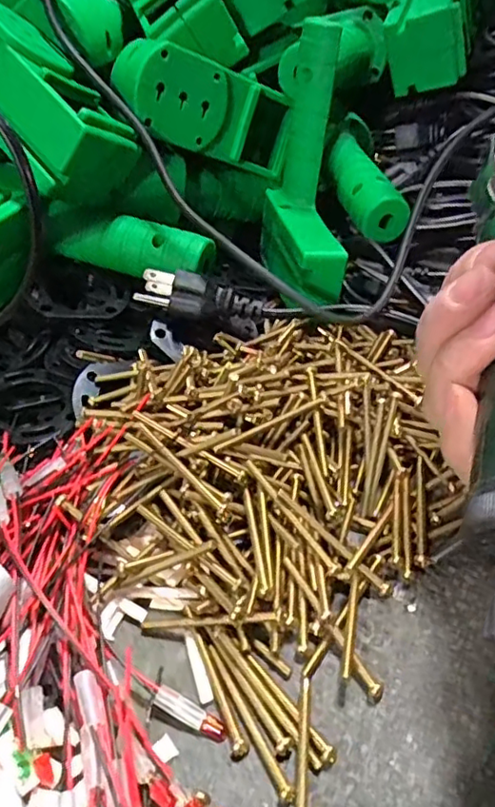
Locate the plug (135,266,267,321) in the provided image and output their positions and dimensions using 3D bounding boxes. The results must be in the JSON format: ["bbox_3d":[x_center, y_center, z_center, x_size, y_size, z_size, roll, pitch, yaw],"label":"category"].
[{"bbox_3d":[-0.026,-0.058,0.331,0.068,0.028,0.014,5,42,9],"label":"plug"}]

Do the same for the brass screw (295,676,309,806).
[{"bbox_3d":[0.018,0.117,0.189,0.005,0.008,0.059,4,42,7],"label":"brass screw"}]

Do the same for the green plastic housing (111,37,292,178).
[{"bbox_3d":[-0.026,-0.186,0.377,0.108,0.049,0.046,6,31,-38],"label":"green plastic housing"}]

